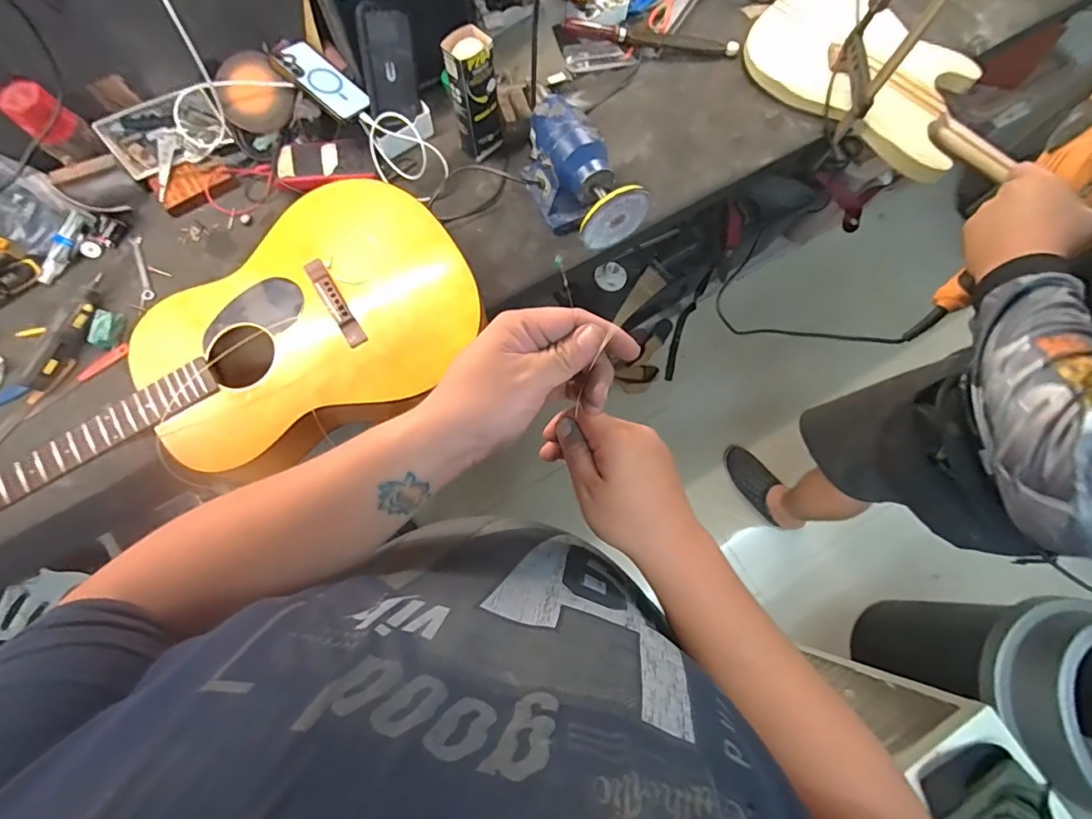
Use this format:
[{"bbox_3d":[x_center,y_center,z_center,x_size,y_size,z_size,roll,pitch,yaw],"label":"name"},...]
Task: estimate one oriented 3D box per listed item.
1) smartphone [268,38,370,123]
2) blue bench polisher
[{"bbox_3d":[-0.382,-0.557,0.831,0.174,0.013,0.079,39,69,-3],"label":"smartphone"},{"bbox_3d":[0.043,-0.370,0.801,0.102,0.143,0.247,-30,77,-9],"label":"blue bench polisher"}]

